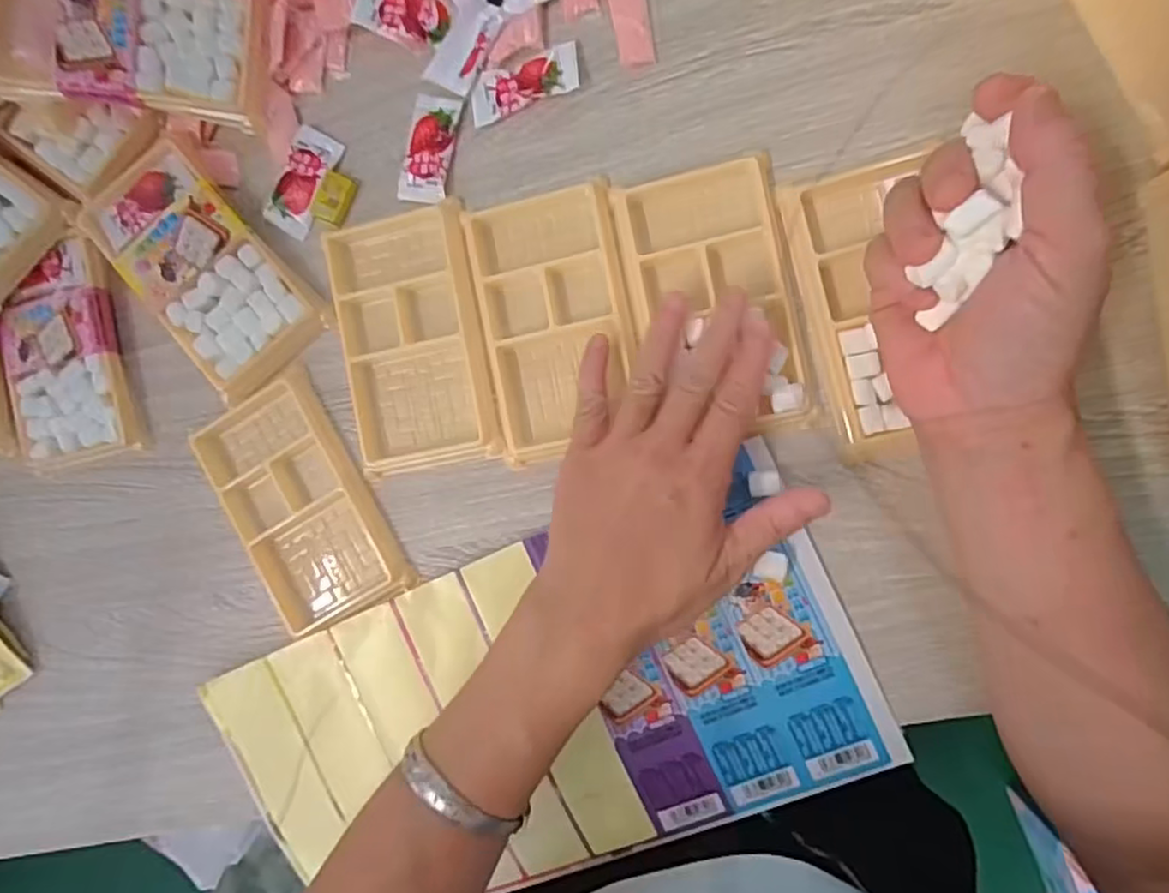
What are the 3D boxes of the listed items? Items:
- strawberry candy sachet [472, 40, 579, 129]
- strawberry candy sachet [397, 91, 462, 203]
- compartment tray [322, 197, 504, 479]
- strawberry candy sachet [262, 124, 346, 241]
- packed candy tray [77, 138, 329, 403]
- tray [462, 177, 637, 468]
[{"bbox_3d":[-0.032,-0.188,0.353,0.059,0.008,0.025,-15,90,8],"label":"strawberry candy sachet"},{"bbox_3d":[-0.082,-0.158,0.361,0.025,0.004,0.056,12,94,7],"label":"strawberry candy sachet"},{"bbox_3d":[-0.091,-0.058,0.367,0.076,0.019,0.136,-9,91,8],"label":"compartment tray"},{"bbox_3d":[-0.156,-0.146,0.376,0.030,0.008,0.057,26,95,6],"label":"strawberry candy sachet"},{"bbox_3d":[-0.211,-0.098,0.372,0.070,0.013,0.141,-42,86,7],"label":"packed candy tray"},{"bbox_3d":[-0.015,-0.065,0.353,0.078,0.017,0.135,-10,91,8],"label":"tray"}]

